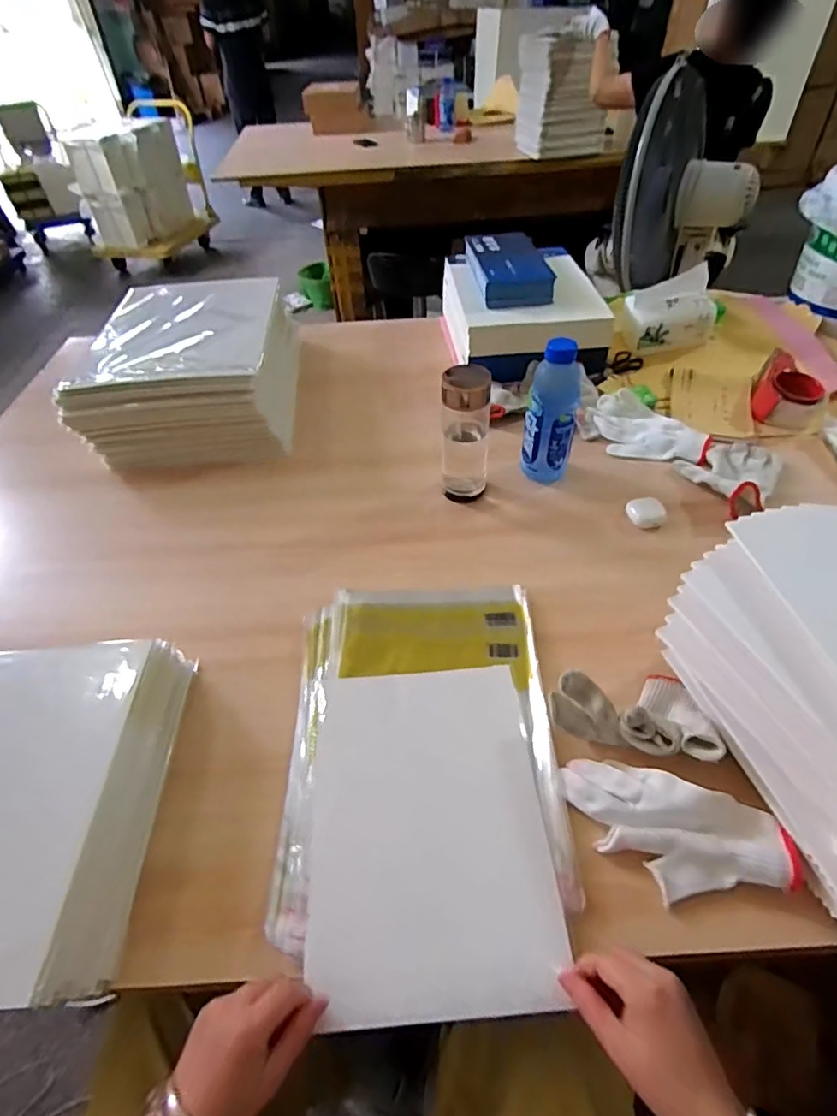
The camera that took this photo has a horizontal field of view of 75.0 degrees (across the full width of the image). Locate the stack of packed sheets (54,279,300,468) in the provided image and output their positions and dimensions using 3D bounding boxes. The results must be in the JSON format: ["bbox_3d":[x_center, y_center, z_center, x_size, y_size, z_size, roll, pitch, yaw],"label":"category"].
[{"bbox_3d":[-0.382,-0.332,0.959,0.312,0.142,0.397,-2,47,1],"label":"stack of packed sheets"}]

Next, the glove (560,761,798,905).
[{"bbox_3d":[0.218,0.234,0.471,0.187,0.030,0.089,18,51,19],"label":"glove"}]

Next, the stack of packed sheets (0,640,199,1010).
[{"bbox_3d":[-0.362,0.215,0.488,0.231,0.077,0.302,-4,47,0],"label":"stack of packed sheets"}]

